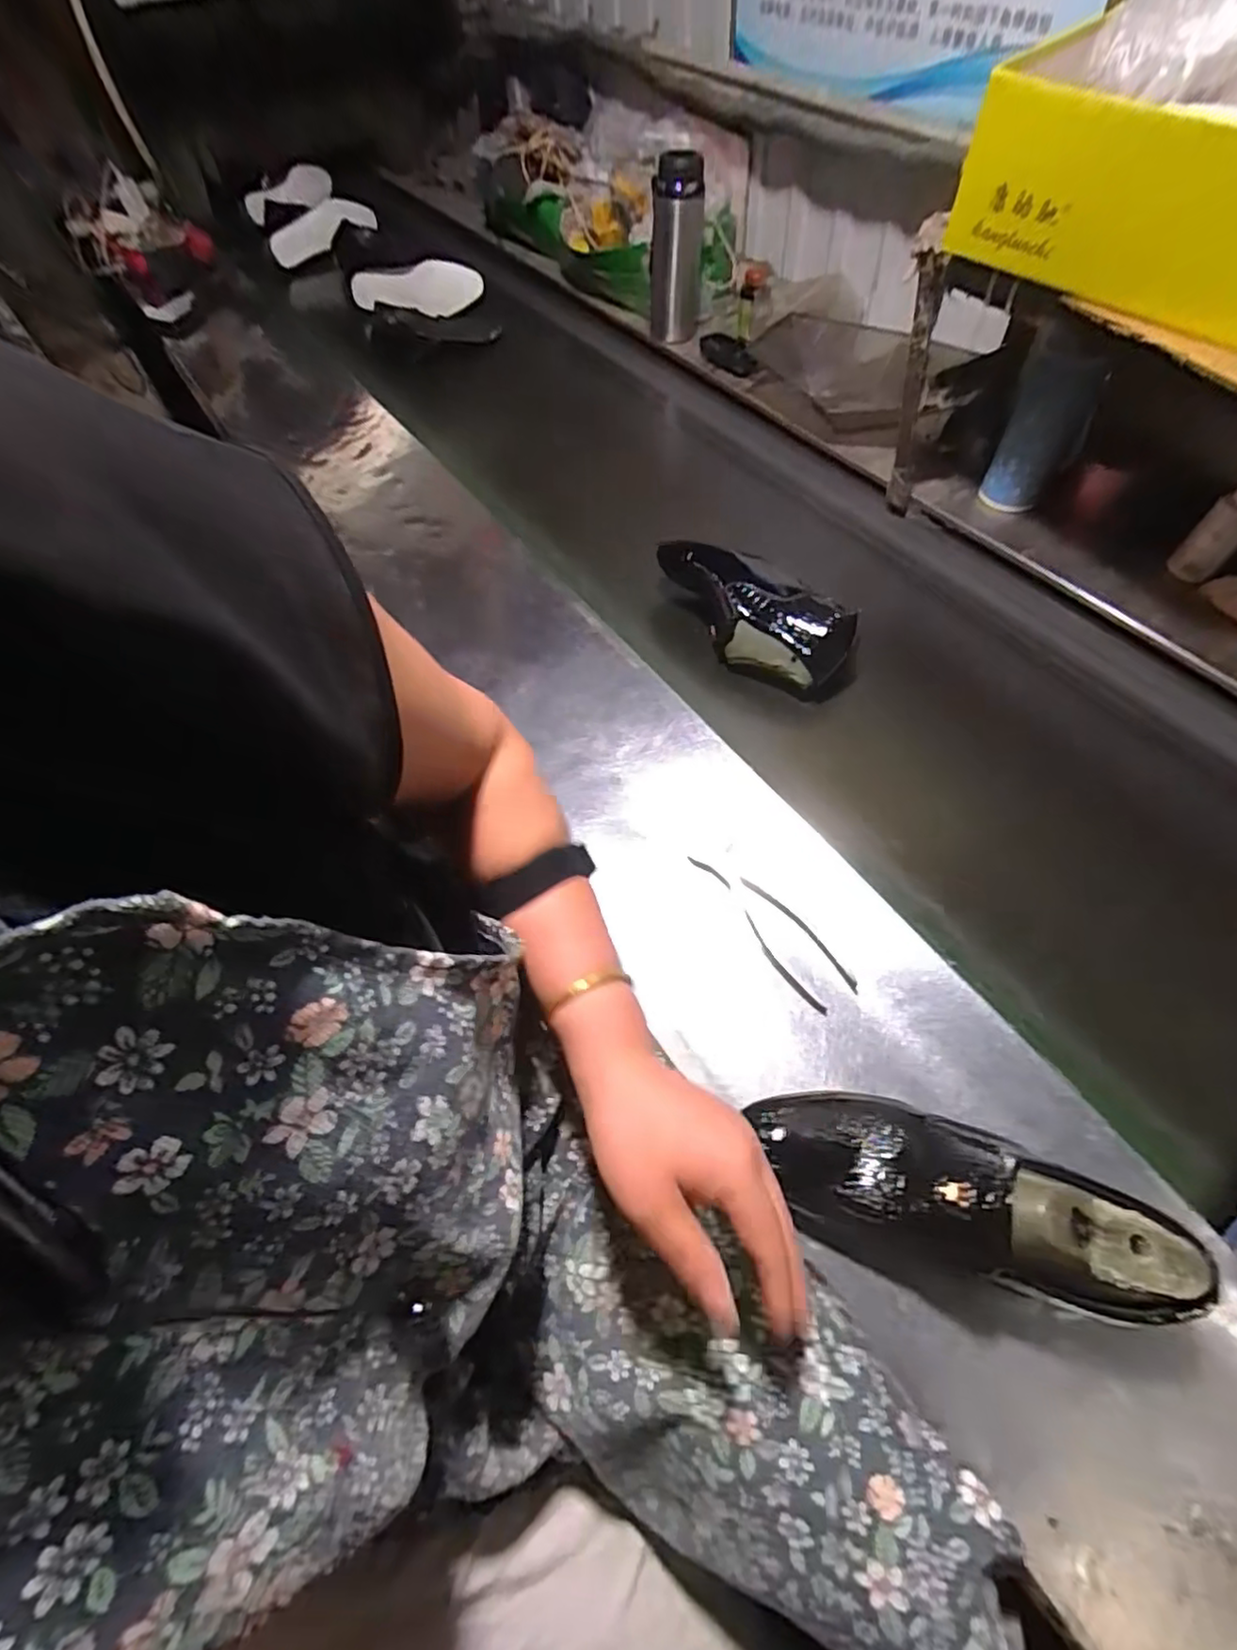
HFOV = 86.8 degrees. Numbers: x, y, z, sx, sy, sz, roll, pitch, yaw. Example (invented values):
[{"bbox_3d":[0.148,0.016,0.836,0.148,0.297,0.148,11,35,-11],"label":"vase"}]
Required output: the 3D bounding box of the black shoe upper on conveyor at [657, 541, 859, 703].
[{"bbox_3d":[0.149,-0.237,0.745,0.095,0.084,0.256,-39,63,-18],"label":"black shoe upper on conveyor"}]

